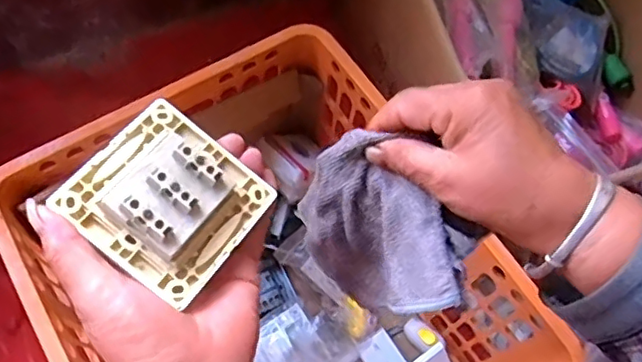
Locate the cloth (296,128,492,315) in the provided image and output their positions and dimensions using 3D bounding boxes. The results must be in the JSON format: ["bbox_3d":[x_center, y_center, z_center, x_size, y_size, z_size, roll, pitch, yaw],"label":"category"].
[{"bbox_3d":[0.030,0.029,0.362,0.024,0.100,0.107,-29,90,-41],"label":"cloth"}]

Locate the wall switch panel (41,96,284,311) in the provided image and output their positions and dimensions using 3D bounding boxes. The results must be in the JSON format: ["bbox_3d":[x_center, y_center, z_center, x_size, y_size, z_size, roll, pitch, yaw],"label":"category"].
[{"bbox_3d":[-0.077,0.005,0.307,0.085,0.021,0.081,40,60,-2],"label":"wall switch panel"}]

